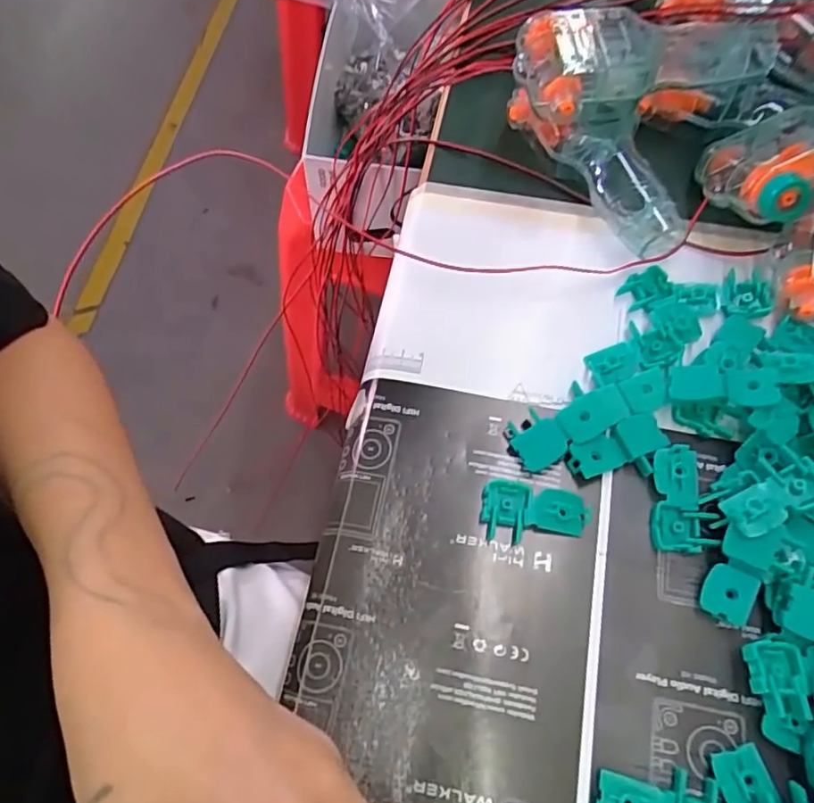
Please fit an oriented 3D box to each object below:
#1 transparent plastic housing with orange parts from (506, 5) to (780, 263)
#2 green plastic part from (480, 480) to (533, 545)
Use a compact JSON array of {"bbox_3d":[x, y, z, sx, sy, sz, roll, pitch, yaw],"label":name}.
[{"bbox_3d":[0.109,-0.151,0.310,0.110,0.051,0.122,25,69,12],"label":"transparent plastic housing with orange parts"},{"bbox_3d":[0.041,0.046,0.259,0.019,0.008,0.024,8,67,5],"label":"green plastic part"}]

